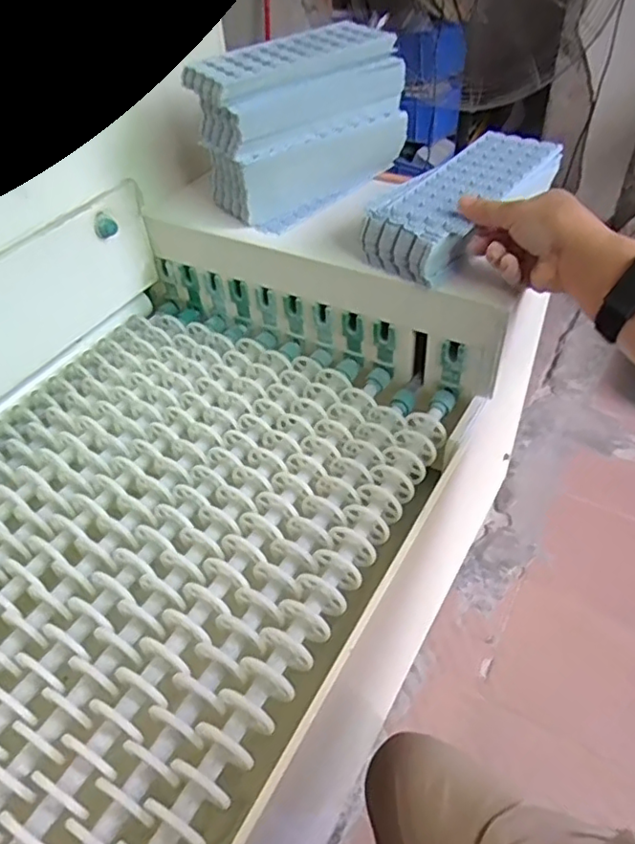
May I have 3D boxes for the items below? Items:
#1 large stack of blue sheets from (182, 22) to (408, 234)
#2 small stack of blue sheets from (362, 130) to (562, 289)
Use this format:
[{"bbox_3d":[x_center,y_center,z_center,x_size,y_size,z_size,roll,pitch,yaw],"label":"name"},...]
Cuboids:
[{"bbox_3d":[-0.014,-0.304,0.633,0.204,0.142,0.089,-28,50,-23],"label":"large stack of blue sheets"},{"bbox_3d":[0.141,-0.211,0.579,0.095,0.047,0.213,32,60,31],"label":"small stack of blue sheets"}]

